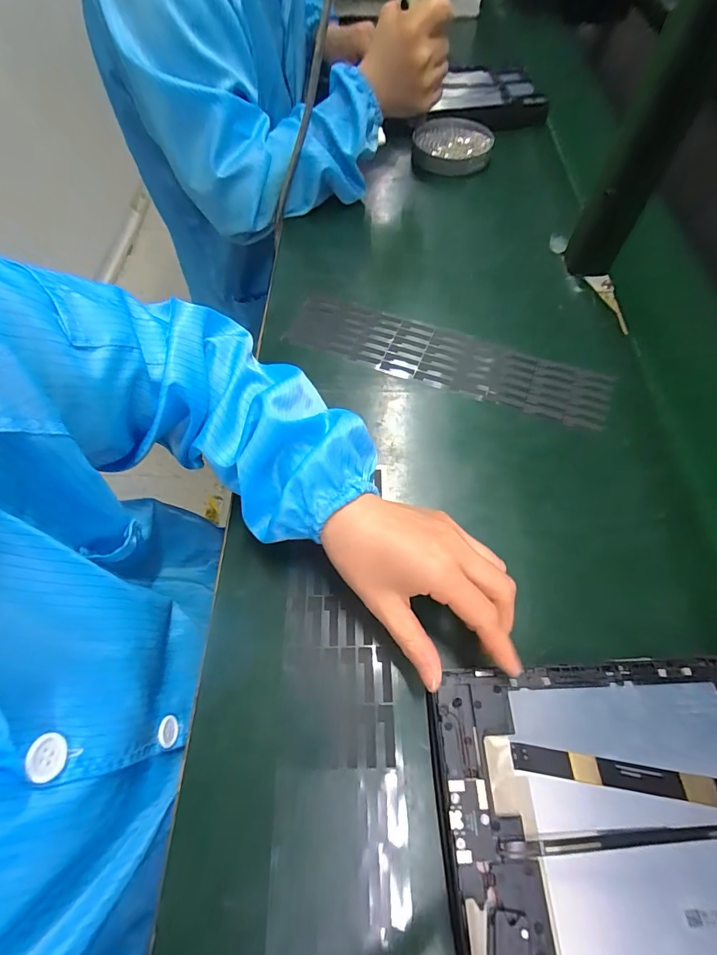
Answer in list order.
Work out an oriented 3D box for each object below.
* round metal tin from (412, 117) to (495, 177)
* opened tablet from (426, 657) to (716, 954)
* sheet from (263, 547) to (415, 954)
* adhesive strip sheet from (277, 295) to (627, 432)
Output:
[{"bbox_3d":[0.141,-0.505,0.621,0.119,0.035,0.117,-3,63,0],"label":"round metal tin"},{"bbox_3d":[0.171,0.187,0.232,0.244,0.007,0.149,-2,63,0],"label":"opened tablet"},{"bbox_3d":[-0.013,0.176,0.272,0.082,0.007,0.251,-1,63,0],"label":"sheet"},{"bbox_3d":[0.086,-0.127,0.430,0.333,0.004,0.081,19,65,11],"label":"adhesive strip sheet"}]

